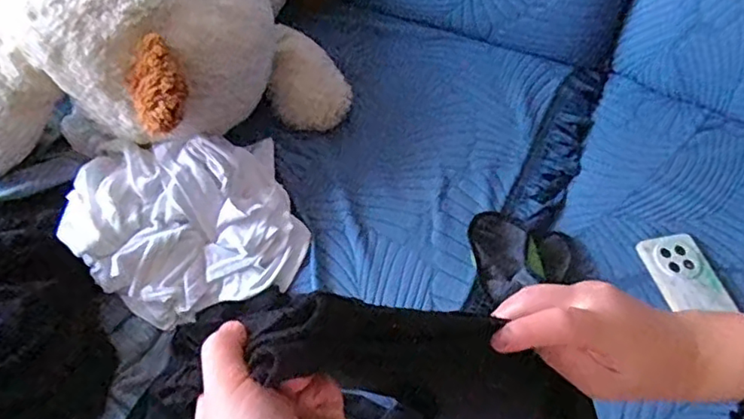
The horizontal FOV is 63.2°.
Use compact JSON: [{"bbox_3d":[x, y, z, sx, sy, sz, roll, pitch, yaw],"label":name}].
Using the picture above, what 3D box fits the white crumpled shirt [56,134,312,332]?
[{"bbox_3d":[-0.224,0.011,0.731,0.255,0.074,0.220,-18,61,-8],"label":"white crumpled shirt"}]

